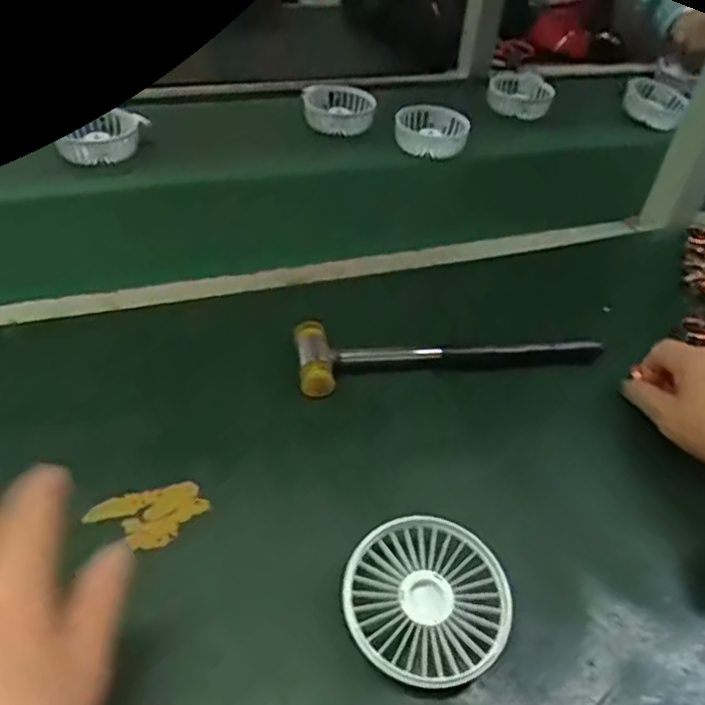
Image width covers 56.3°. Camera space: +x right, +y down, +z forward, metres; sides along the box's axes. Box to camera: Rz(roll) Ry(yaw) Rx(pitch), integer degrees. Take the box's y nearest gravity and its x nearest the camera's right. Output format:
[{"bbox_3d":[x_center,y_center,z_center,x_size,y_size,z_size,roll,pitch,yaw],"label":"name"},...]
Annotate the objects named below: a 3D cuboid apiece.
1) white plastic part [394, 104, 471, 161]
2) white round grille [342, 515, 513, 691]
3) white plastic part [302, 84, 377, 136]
[{"bbox_3d":[0.095,-0.265,0.786,0.087,0.033,0.073,15,45,8],"label":"white plastic part"},{"bbox_3d":[0.041,0.136,0.359,0.087,0.024,0.087,3,45,-3],"label":"white round grille"},{"bbox_3d":[-0.021,-0.300,0.811,0.077,0.034,0.086,-21,51,-25],"label":"white plastic part"}]

